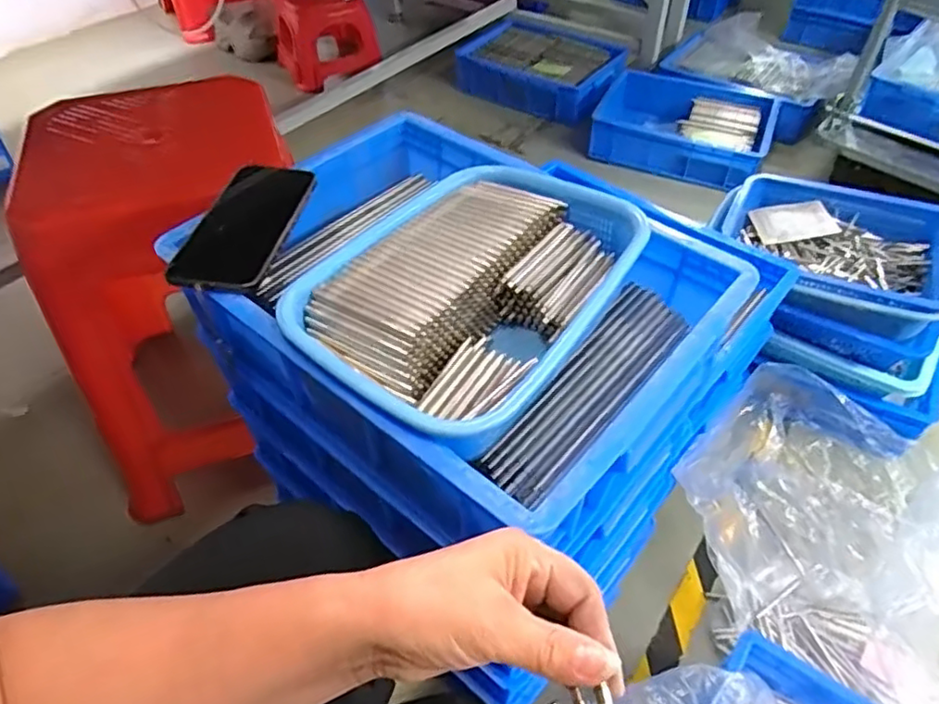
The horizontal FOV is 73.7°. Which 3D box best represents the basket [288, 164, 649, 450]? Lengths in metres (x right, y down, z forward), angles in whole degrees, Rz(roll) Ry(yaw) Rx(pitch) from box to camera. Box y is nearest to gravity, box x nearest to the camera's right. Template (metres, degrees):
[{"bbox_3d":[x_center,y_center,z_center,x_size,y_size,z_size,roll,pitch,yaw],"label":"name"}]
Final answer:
[{"bbox_3d":[0.004,-0.050,0.513,0.200,0.072,0.293,26,53,22],"label":"basket"}]

